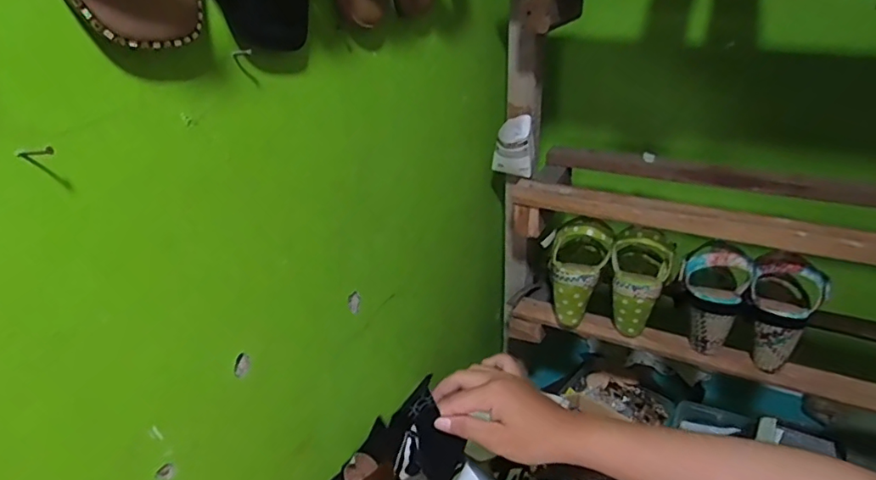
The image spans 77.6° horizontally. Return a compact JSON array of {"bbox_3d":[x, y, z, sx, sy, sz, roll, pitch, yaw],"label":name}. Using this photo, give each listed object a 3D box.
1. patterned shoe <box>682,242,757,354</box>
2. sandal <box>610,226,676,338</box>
[{"bbox_3d":[0.359,0.073,0.712,0.083,0.128,0.089,12,30,24],"label":"patterned shoe"},{"bbox_3d":[0.270,0.055,0.737,0.079,0.142,0.065,10,-9,21],"label":"sandal"}]

